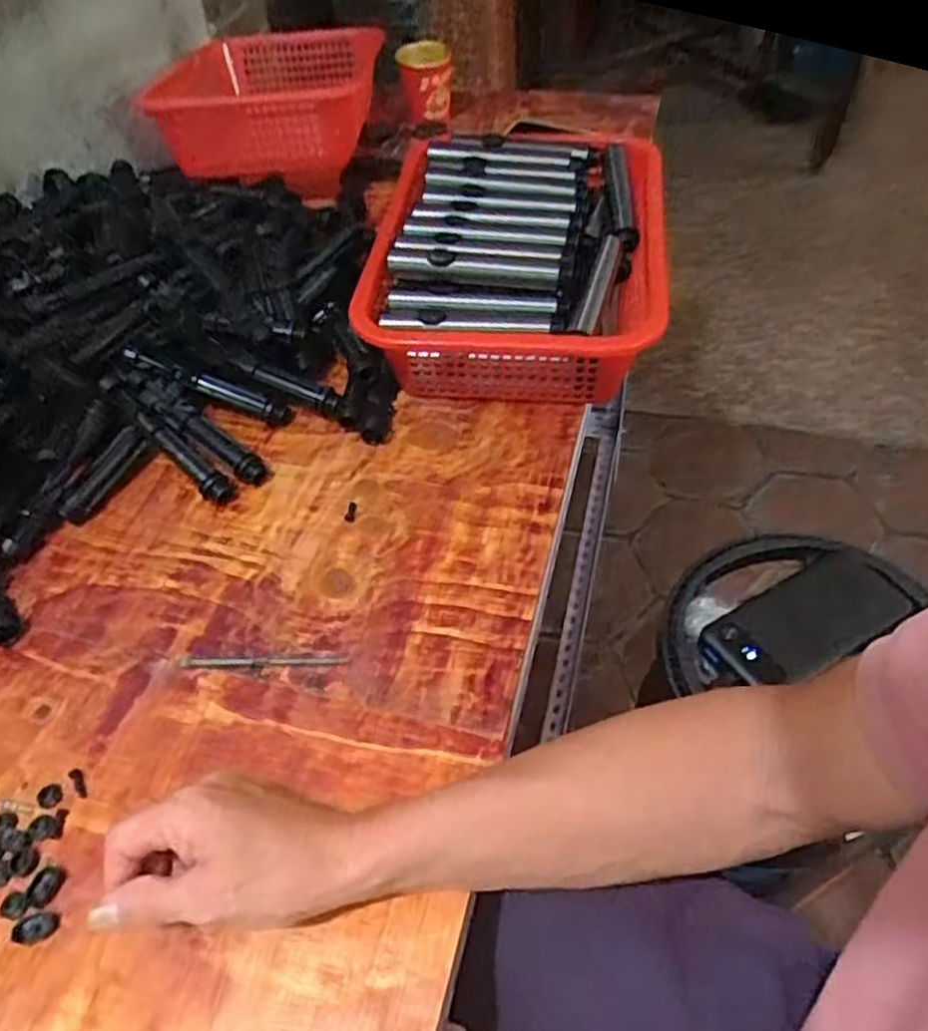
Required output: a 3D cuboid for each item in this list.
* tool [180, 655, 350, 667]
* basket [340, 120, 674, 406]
[{"bbox_3d":[-0.136,0.099,0.501,0.116,0.004,0.008,-1,51,4],"label":"tool"},{"bbox_3d":[0.058,-0.243,0.687,0.233,0.114,0.352,6,52,10],"label":"basket"}]

